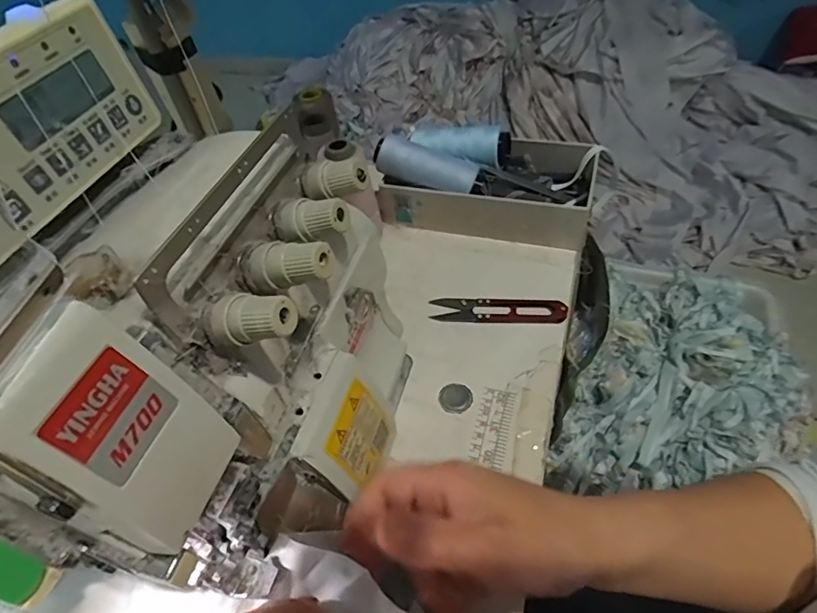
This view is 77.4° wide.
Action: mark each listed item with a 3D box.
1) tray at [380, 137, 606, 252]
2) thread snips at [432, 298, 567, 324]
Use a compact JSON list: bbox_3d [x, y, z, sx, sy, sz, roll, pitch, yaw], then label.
[{"bbox_3d":[0.088,-0.132,0.540,0.209,0.047,0.122,11,52,15],"label":"tray"},{"bbox_3d":[0.080,0.003,0.455,0.118,0.008,0.025,3,50,8],"label":"thread snips"}]

